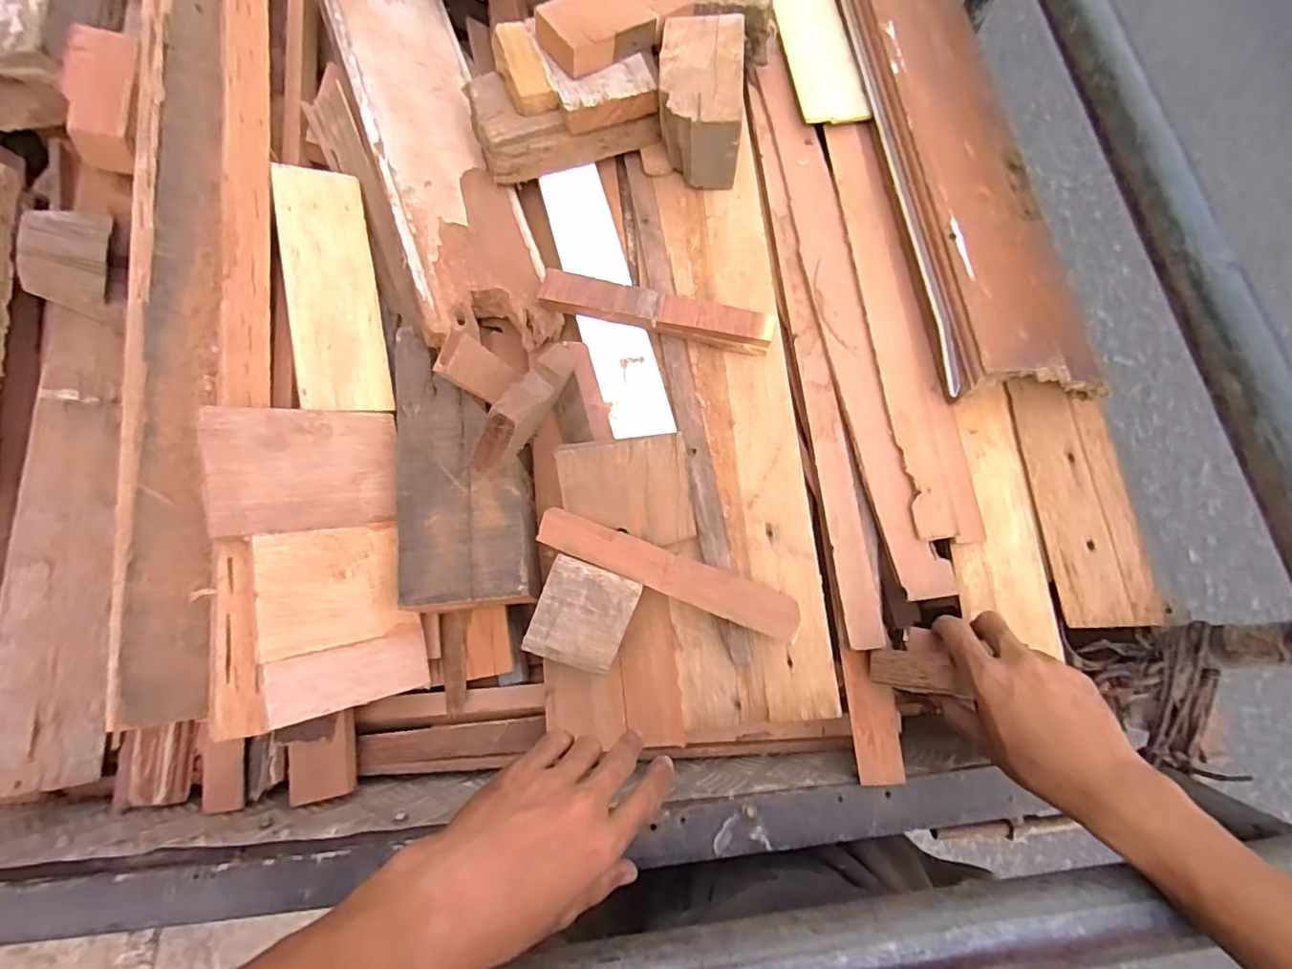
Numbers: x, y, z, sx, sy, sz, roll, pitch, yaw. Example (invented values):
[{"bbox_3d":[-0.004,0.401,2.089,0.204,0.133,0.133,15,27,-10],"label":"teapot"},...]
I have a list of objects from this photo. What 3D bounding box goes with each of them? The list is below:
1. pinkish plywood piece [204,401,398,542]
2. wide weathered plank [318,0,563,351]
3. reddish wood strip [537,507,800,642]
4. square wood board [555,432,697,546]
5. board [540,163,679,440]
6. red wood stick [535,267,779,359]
[{"bbox_3d":[-0.279,-0.015,0.473,0.139,0.011,0.103,-3,76,-48],"label":"pinkish plywood piece"},{"bbox_3d":[-0.229,-0.374,0.595,0.134,0.028,0.512,-14,75,-28],"label":"wide weathered plank"},{"bbox_3d":[0.018,0.071,0.465,0.221,0.011,0.034,20,73,5],"label":"reddish wood strip"},{"bbox_3d":[-0.015,0.008,0.490,0.110,0.011,0.096,-9,103,-11],"label":"square wood board"},{"bbox_3d":[-0.042,-0.190,0.568,0.065,0.011,0.309,-14,73,-6],"label":"board"},{"bbox_3d":[0.010,-0.165,0.546,0.221,0.026,0.037,12,73,3],"label":"red wood stick"}]

